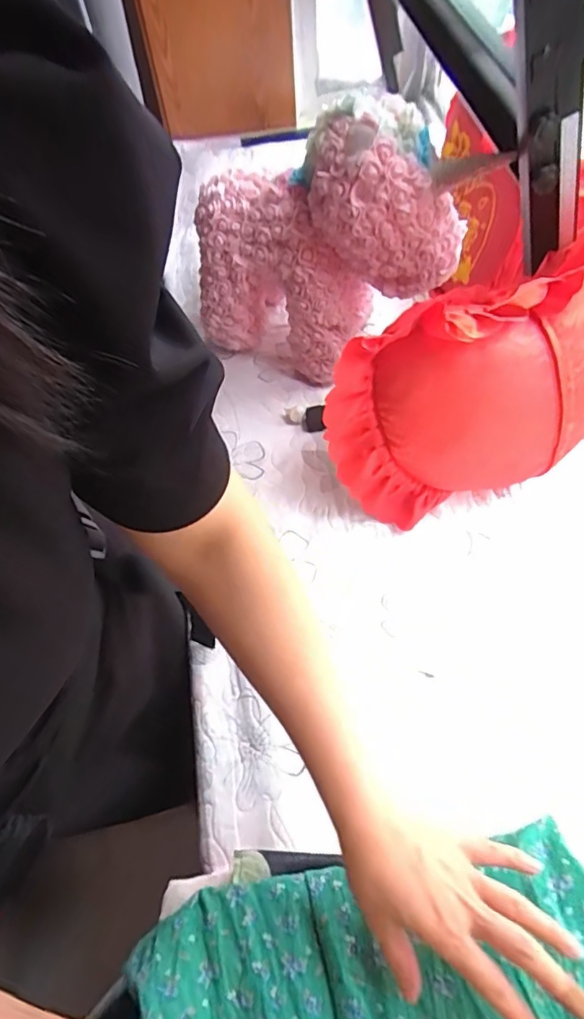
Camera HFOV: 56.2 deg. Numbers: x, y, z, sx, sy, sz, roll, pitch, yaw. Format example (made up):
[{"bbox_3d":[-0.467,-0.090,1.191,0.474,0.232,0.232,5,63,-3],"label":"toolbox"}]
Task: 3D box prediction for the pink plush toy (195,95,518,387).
[{"bbox_3d":[0.041,-0.326,0.711,0.345,0.323,0.127,22,63,15],"label":"pink plush toy"}]

